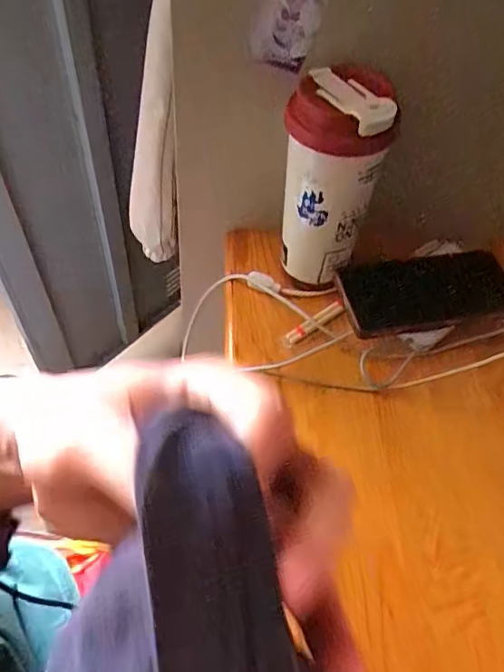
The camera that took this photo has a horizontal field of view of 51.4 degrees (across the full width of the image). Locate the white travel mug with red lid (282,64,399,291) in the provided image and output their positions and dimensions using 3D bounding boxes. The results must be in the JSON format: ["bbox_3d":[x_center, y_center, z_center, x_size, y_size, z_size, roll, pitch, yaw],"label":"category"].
[{"bbox_3d":[0.067,-0.137,0.472,0.078,0.195,0.082,8,55,0],"label":"white travel mug with red lid"}]

